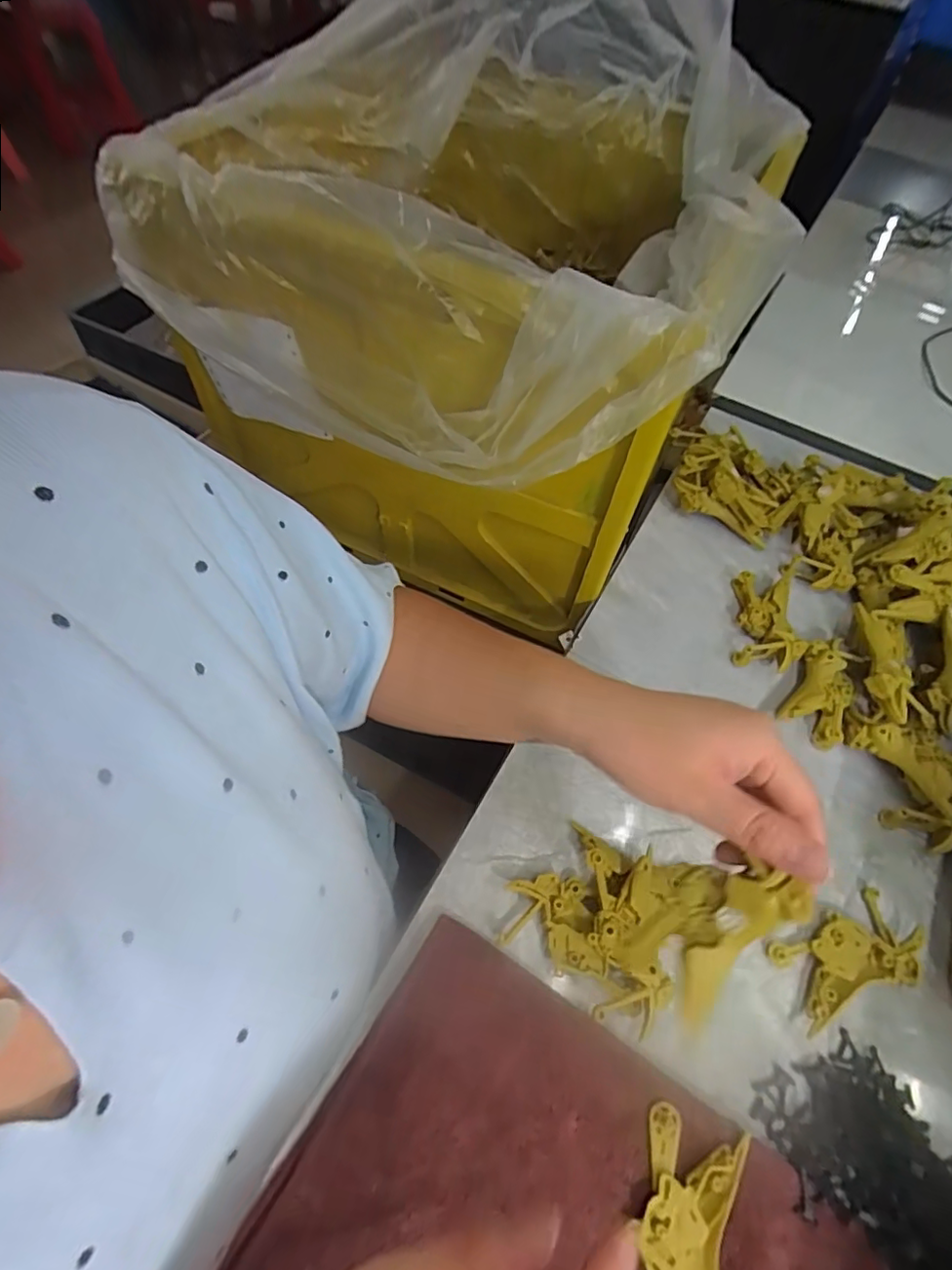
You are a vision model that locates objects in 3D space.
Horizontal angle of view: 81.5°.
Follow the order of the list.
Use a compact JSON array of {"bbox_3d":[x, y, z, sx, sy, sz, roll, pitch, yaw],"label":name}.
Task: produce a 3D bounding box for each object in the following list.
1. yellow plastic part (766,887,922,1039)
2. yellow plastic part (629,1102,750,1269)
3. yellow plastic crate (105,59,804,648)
[{"bbox_3d":[0.237,0.205,0.351,0.094,0.011,0.049,-19,59,-15],"label":"yellow plastic part"},{"bbox_3d":[0.103,0.302,0.273,0.050,0.010,0.099,17,57,8],"label":"yellow plastic part"},{"bbox_3d":[0.024,-0.303,0.545,0.420,0.288,0.486,29,60,12],"label":"yellow plastic crate"}]

